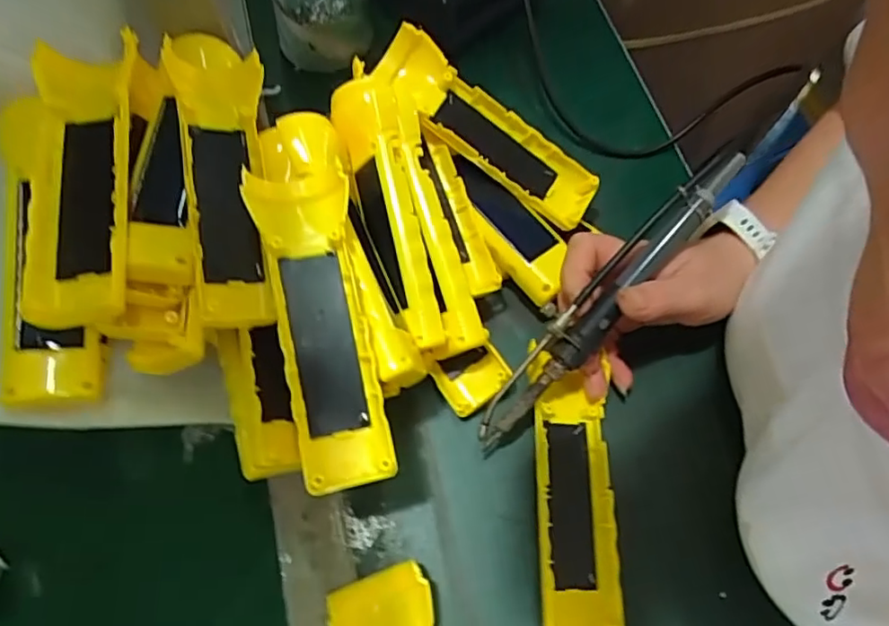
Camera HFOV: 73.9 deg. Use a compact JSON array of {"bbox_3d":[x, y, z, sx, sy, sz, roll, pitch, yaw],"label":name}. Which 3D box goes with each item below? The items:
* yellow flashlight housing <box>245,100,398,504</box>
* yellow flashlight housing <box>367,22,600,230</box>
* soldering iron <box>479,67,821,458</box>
[{"bbox_3d":[-0.065,-0.017,0.307,0.056,0.040,0.208,-10,68,-5],"label":"yellow flashlight housing"},{"bbox_3d":[0.028,-0.117,0.387,0.162,0.024,0.044,37,70,-10],"label":"yellow flashlight housing"},{"bbox_3d":[0.106,-0.023,0.332,0.022,0.031,0.264,43,97,15],"label":"soldering iron"}]

